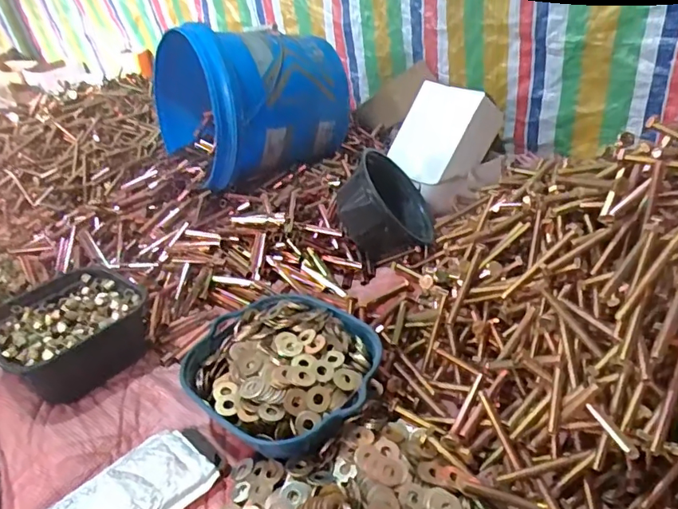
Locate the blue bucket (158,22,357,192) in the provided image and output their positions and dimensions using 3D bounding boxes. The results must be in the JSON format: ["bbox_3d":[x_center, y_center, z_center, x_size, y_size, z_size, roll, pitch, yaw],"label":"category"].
[{"bbox_3d":[-0.157,-0.285,0.974,0.276,0.256,0.276,-25,39,-24],"label":"blue bucket"}]

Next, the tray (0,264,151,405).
[{"bbox_3d":[-0.337,0.094,0.674,0.178,0.066,0.166,19,42,33],"label":"tray"}]

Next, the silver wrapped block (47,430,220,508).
[{"bbox_3d":[-0.205,0.231,0.501,0.163,0.022,0.092,-33,42,-32],"label":"silver wrapped block"}]

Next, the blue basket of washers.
[{"bbox_3d":[-0.058,0.120,0.580,0.199,0.058,0.185,25,46,38],"label":"blue basket of washers"}]

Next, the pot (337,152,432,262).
[{"bbox_3d":[0.068,-0.072,0.812,0.078,0.161,0.140,-29,17,36],"label":"pot"}]

